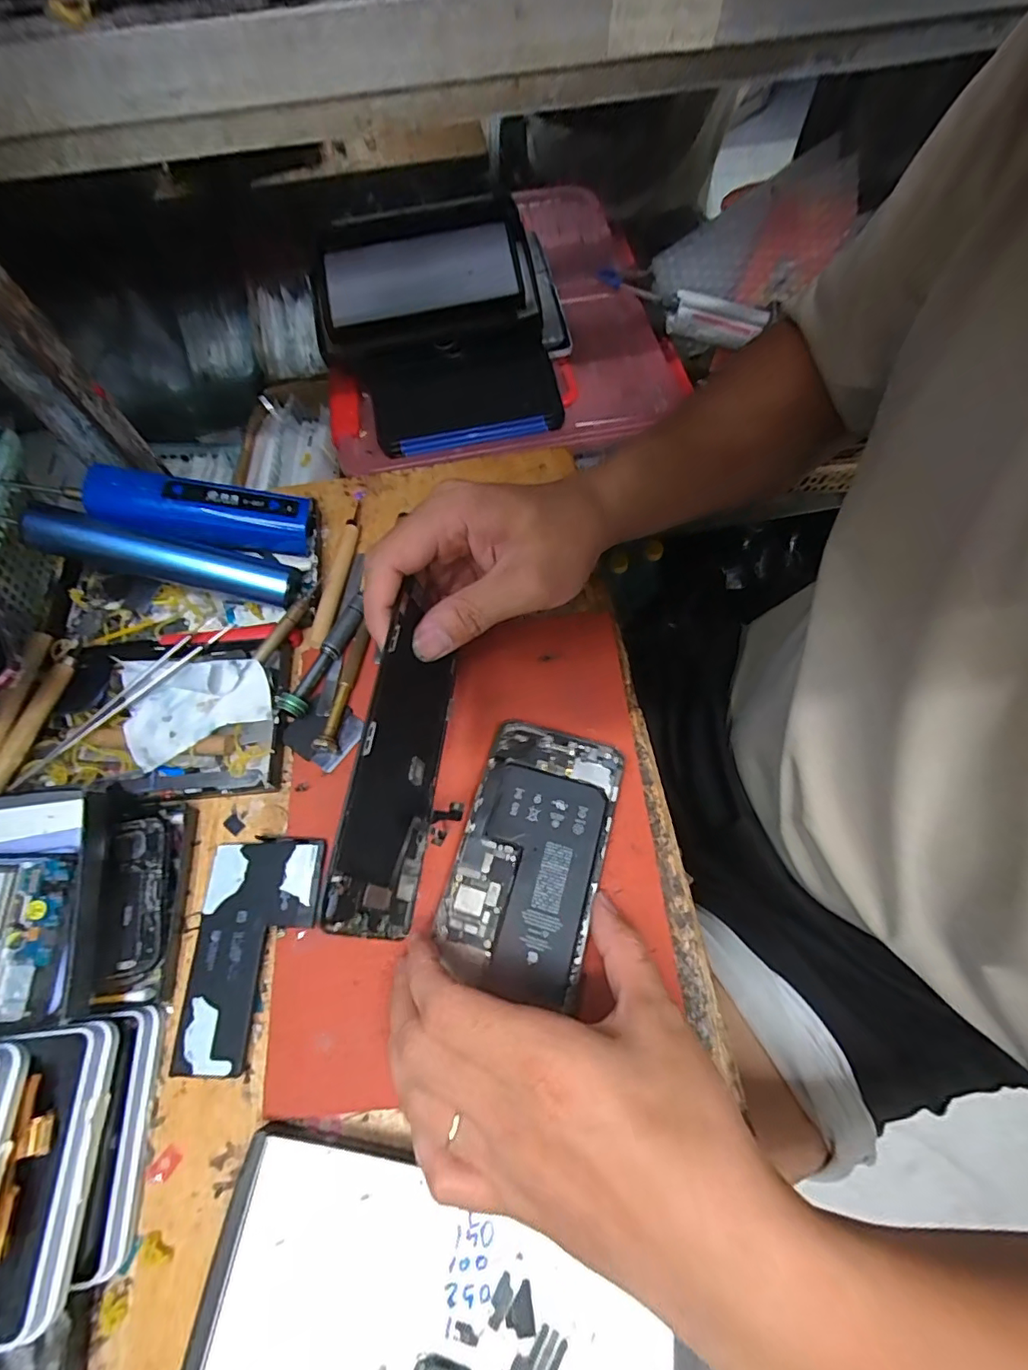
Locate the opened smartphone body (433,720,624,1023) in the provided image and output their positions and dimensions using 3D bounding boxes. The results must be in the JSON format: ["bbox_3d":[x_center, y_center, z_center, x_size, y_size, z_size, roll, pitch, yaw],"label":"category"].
[{"bbox_3d":[0.014,0.090,0.284,0.085,0.006,0.135,14,65,8],"label":"opened smartphone body"}]

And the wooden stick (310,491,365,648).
[{"bbox_3d":[-0.124,-0.088,0.374,0.015,0.010,0.138,3,64,3],"label":"wooden stick"}]

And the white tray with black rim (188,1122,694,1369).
[{"bbox_3d":[-0.031,0.260,0.210,0.192,0.014,0.103,9,65,6],"label":"white tray with black rim"}]

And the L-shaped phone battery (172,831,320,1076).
[{"bbox_3d":[-0.136,0.135,0.270,0.063,0.006,0.107,-1,64,1],"label":"L-shaped phone battery"}]

